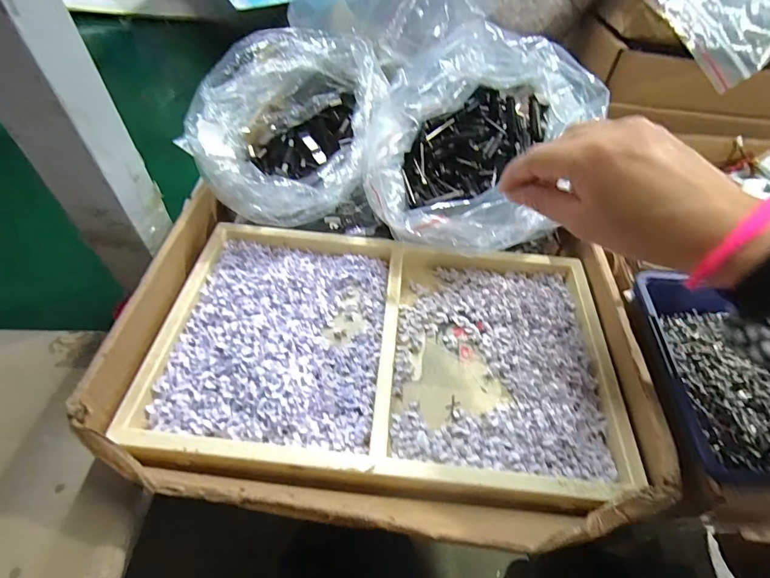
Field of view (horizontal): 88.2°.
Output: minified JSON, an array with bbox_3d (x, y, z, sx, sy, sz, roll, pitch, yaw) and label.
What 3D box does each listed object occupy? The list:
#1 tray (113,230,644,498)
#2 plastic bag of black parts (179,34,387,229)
[{"bbox_3d":[0.004,0.037,0.299,0.316,0.029,0.188,4,52,1],"label":"tray"},{"bbox_3d":[-0.079,-0.150,0.372,0.136,0.106,0.203,9,52,4],"label":"plastic bag of black parts"}]

